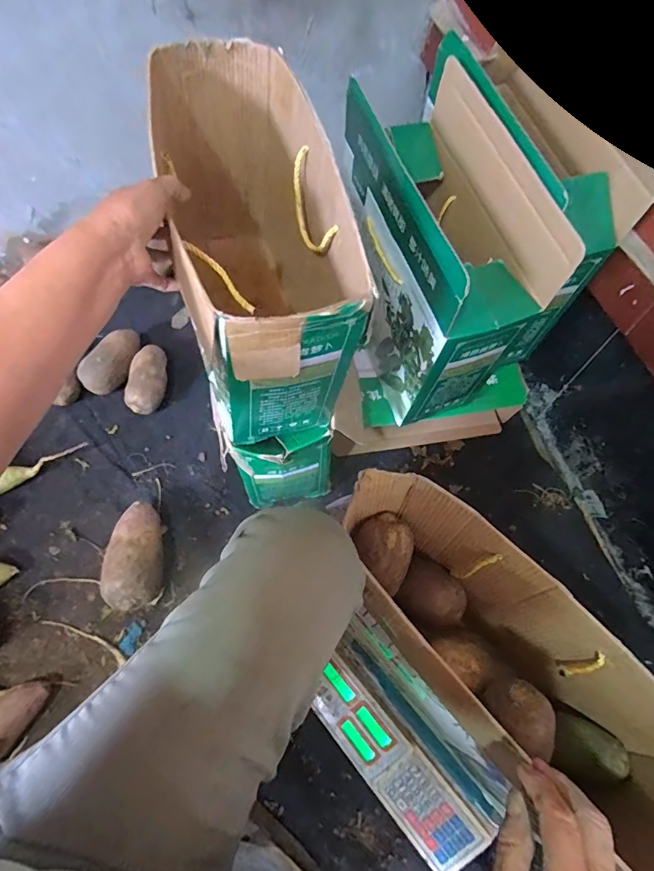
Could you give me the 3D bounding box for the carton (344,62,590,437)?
[{"bbox_3d":[0.144,-0.250,0.672,0.150,0.349,0.354,-17,64,-11],"label":"carton"}]

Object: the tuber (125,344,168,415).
[{"bbox_3d":[-0.357,-0.110,0.900,0.072,0.065,0.155,1,62,-2],"label":"tuber"}]

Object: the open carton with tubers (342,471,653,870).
[{"bbox_3d":[0.169,0.227,0.471,0.140,0.179,0.405,-38,67,-20],"label":"open carton with tubers"}]

